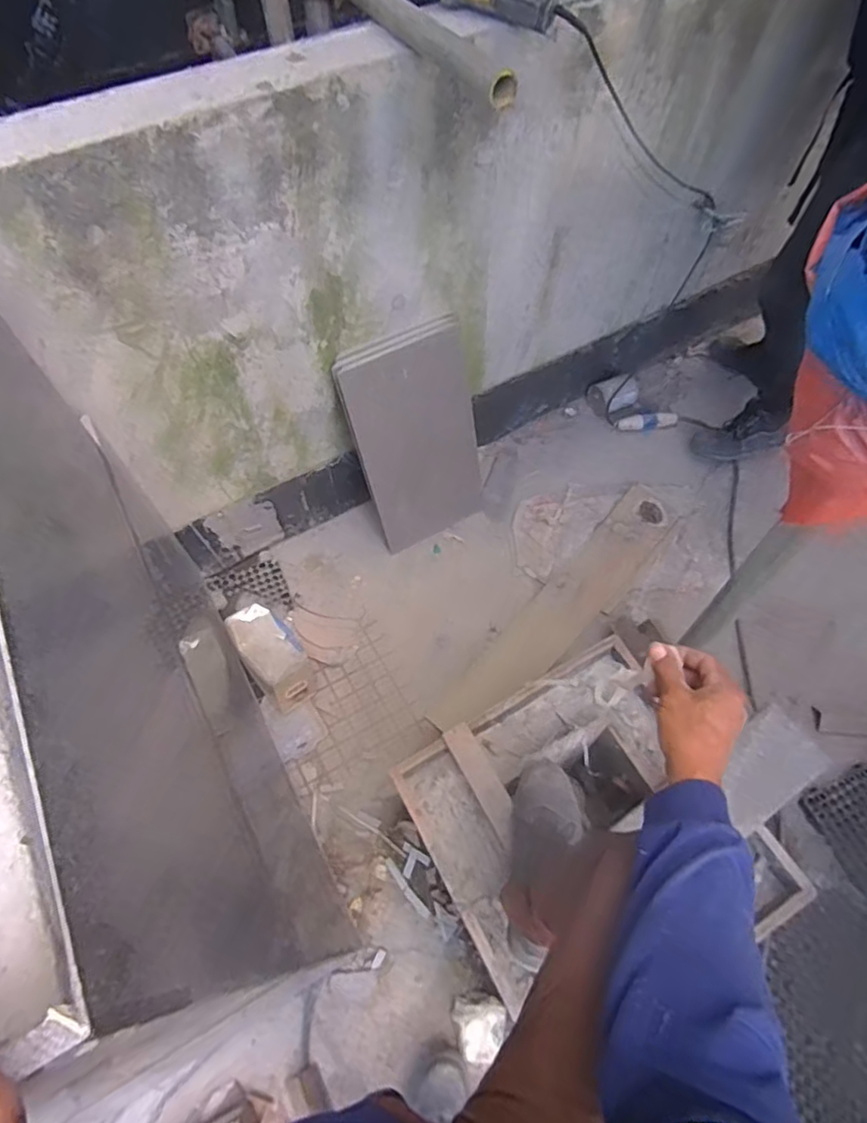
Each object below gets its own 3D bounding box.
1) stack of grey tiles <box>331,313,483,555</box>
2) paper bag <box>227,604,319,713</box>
[{"bbox_3d":[-0.037,-0.310,1.597,0.333,0.579,0.041,-24,44,-10],"label":"stack of grey tiles"},{"bbox_3d":[-0.405,0.237,1.553,0.123,0.154,0.267,-33,64,-16],"label":"paper bag"}]

